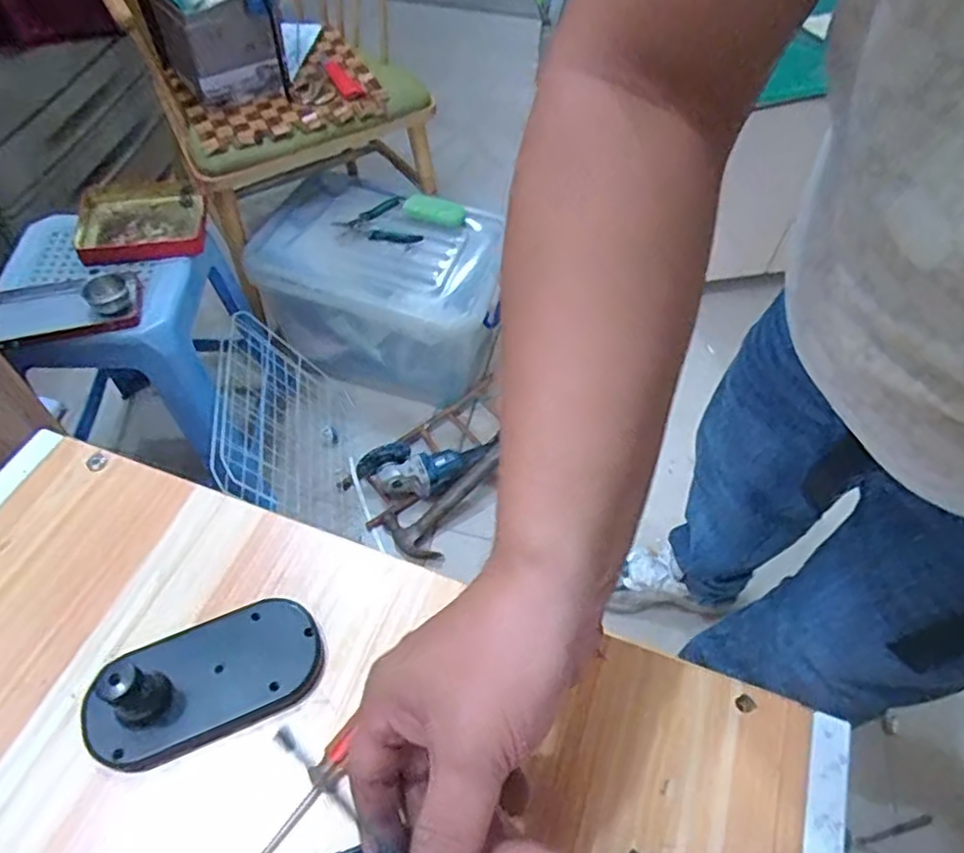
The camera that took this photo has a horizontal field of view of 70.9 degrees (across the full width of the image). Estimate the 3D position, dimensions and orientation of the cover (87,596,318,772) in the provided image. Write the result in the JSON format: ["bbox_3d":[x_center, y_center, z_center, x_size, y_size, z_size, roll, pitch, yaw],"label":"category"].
[{"bbox_3d":[-0.155,0.133,0.370,0.127,0.038,0.066,-20,58,-15],"label":"cover"}]

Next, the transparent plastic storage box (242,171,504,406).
[{"bbox_3d":[-0.193,-0.285,1.433,0.477,0.295,0.356,12,55,6],"label":"transparent plastic storage box"}]

